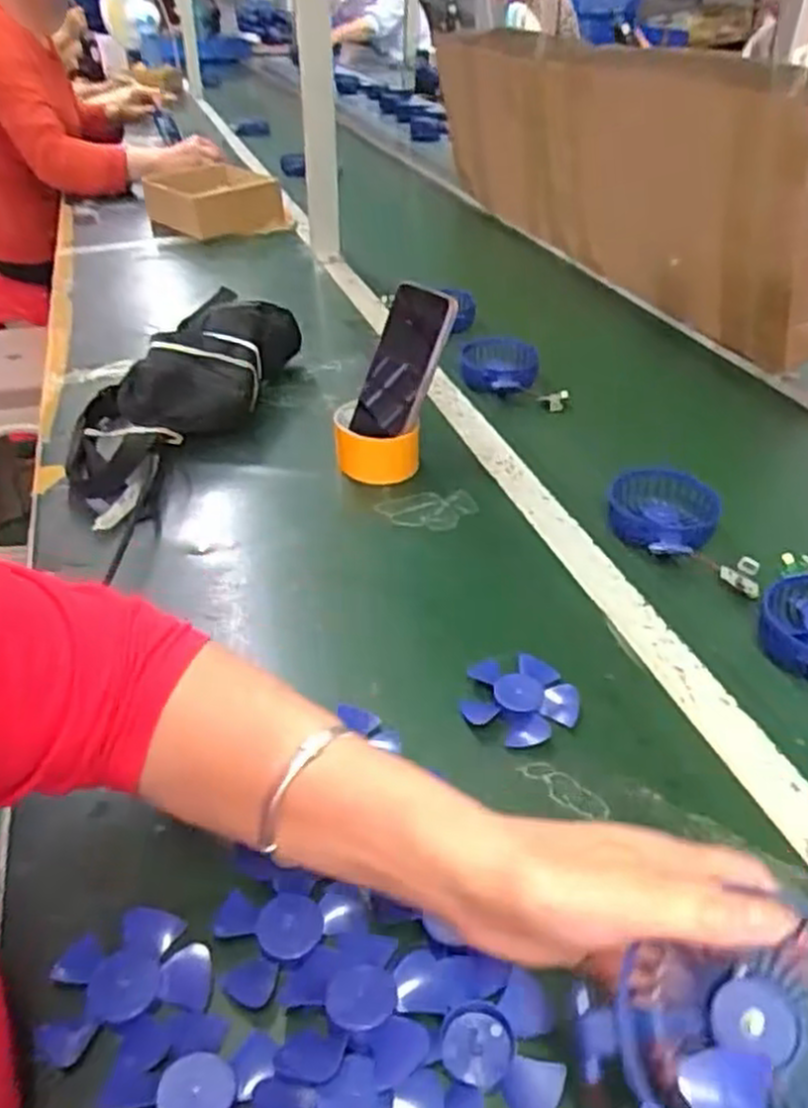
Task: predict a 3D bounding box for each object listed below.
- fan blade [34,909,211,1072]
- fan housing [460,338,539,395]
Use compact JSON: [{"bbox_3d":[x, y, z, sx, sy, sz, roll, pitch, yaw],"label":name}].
[{"bbox_3d":[-0.126,0.199,0.365,0.068,0.014,0.069,2,38,4],"label":"fan blade"},{"bbox_3d":[0.110,-0.218,0.899,0.086,0.030,0.078,3,37,5],"label":"fan housing"}]

